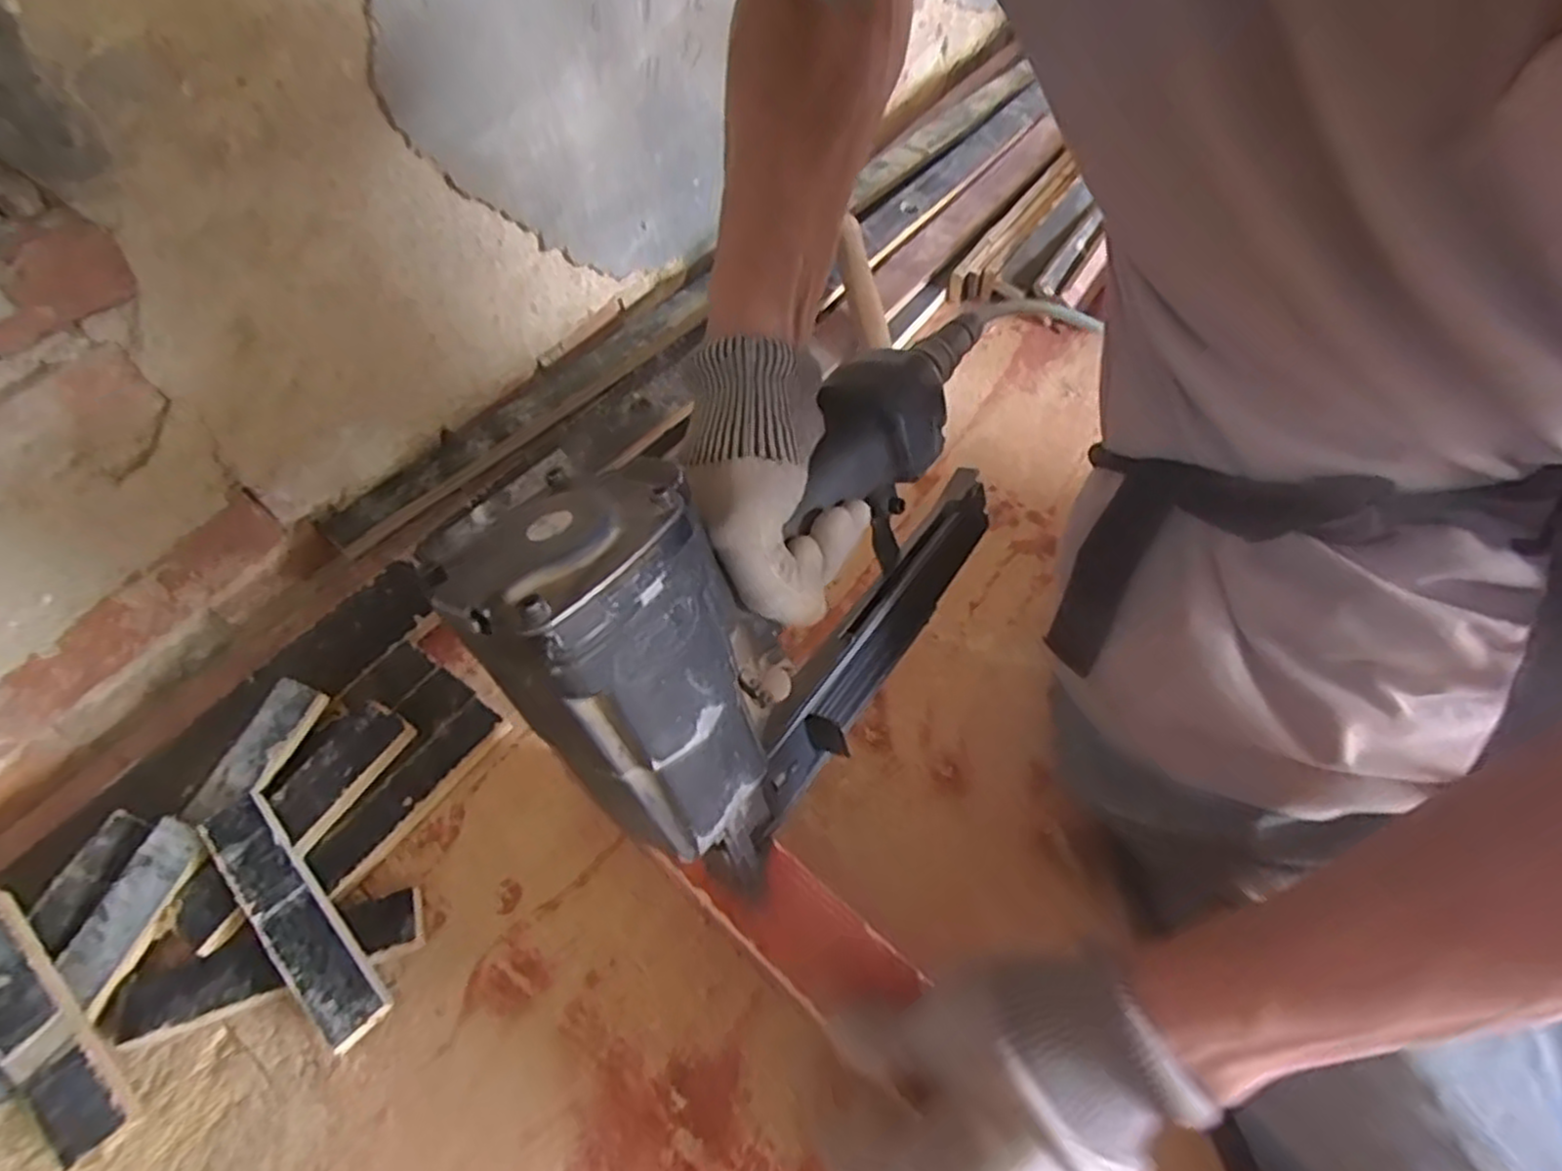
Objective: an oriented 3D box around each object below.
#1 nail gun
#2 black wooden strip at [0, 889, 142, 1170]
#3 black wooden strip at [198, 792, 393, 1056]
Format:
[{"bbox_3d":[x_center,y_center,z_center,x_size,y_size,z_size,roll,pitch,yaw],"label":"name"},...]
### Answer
[{"bbox_3d":[0.016,-0.025,0.381,0.094,0.217,0.332,28,59,21],"label":"nail gun"},{"bbox_3d":[-0.417,0.242,0.428,0.161,0.011,0.040,41,60,16],"label":"black wooden strip"},{"bbox_3d":[-0.279,0.187,0.439,0.035,0.008,0.159,-36,68,-29],"label":"black wooden strip"}]

